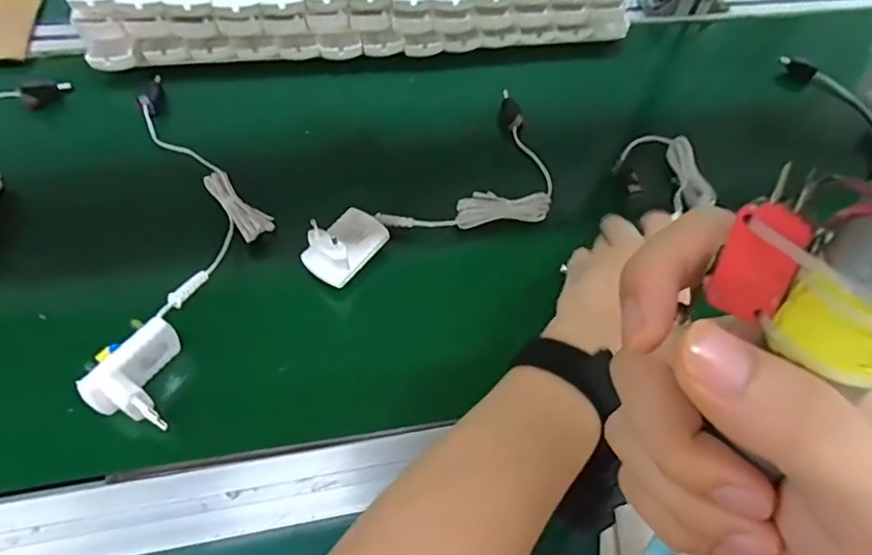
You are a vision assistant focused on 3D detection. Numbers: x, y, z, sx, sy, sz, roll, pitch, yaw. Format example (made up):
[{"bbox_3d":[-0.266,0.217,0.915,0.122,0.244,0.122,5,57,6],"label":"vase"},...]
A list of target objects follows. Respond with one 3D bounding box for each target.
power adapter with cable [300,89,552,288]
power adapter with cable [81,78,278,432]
[{"bbox_3d":[0.023,-0.063,0.437,0.103,0.068,0.251,37,64,19],"label":"power adapter with cable"},{"bbox_3d":[-0.178,-0.044,0.409,0.099,0.055,0.310,-9,59,-7],"label":"power adapter with cable"}]

